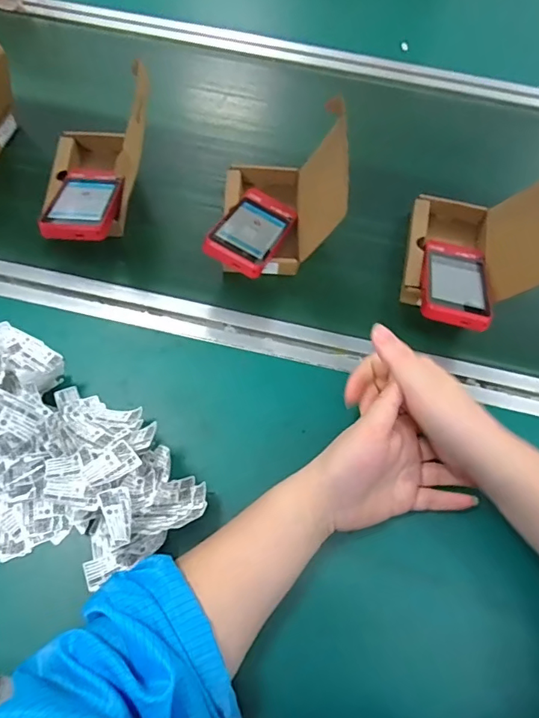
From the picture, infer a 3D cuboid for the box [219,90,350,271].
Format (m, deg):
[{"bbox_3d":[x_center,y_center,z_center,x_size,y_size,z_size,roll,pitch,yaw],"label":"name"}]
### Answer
[{"bbox_3d":[0.013,-0.178,0.499,0.123,0.100,0.148,0,62,-1],"label":"box"}]

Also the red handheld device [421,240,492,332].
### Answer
[{"bbox_3d":[0.186,-0.080,0.478,0.063,0.018,0.129,15,48,3],"label":"red handheld device"}]

